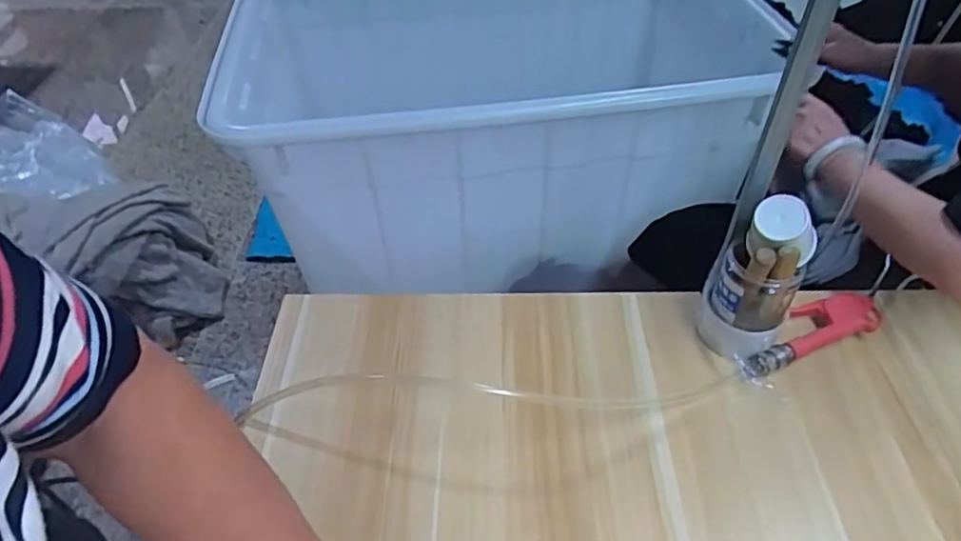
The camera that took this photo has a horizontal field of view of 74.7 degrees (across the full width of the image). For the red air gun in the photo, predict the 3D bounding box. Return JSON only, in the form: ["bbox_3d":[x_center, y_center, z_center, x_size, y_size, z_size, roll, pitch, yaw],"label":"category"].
[{"bbox_3d":[0.357,0.063,0.685,0.176,0.023,0.057,-17,47,-13],"label":"red air gun"}]

